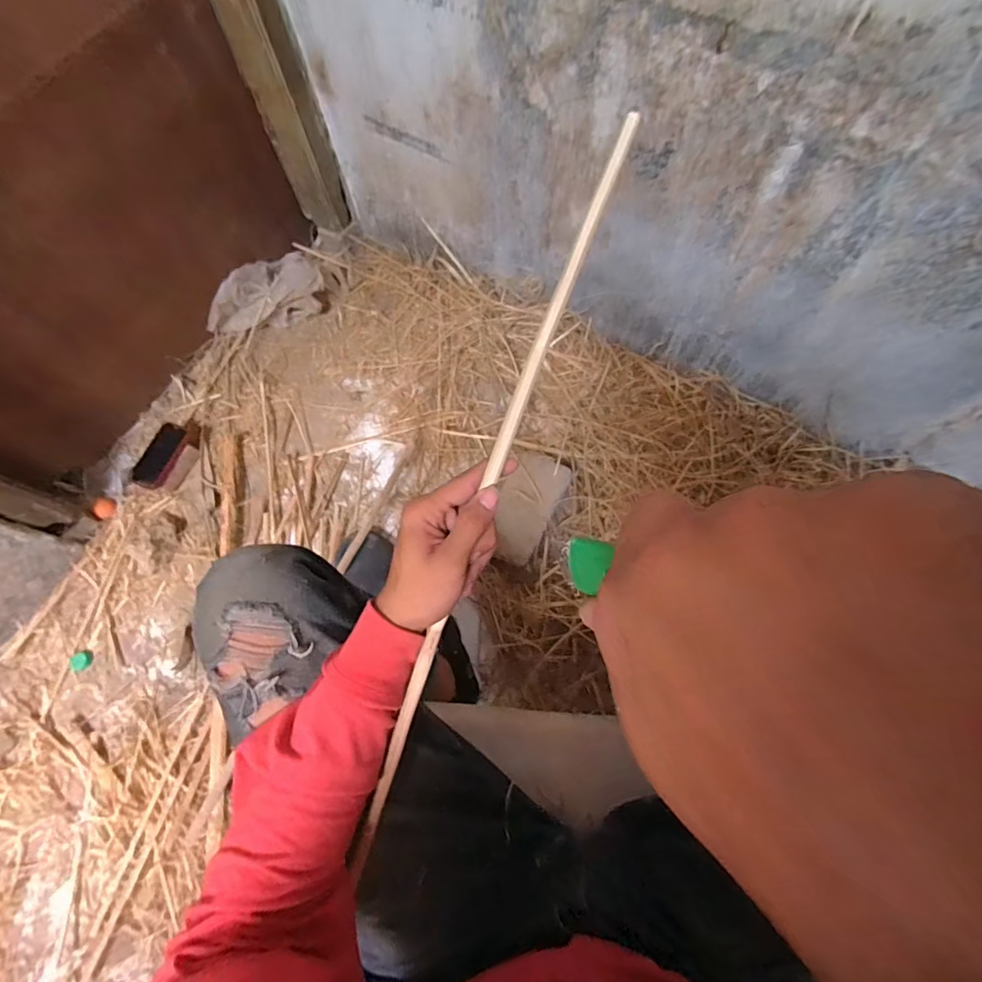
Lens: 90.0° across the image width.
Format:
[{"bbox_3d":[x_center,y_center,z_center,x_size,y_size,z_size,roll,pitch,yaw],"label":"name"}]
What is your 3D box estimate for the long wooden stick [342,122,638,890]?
[{"bbox_3d":[-0.006,0.015,0.377,0.018,0.013,0.591,21,95,10],"label":"long wooden stick"}]

